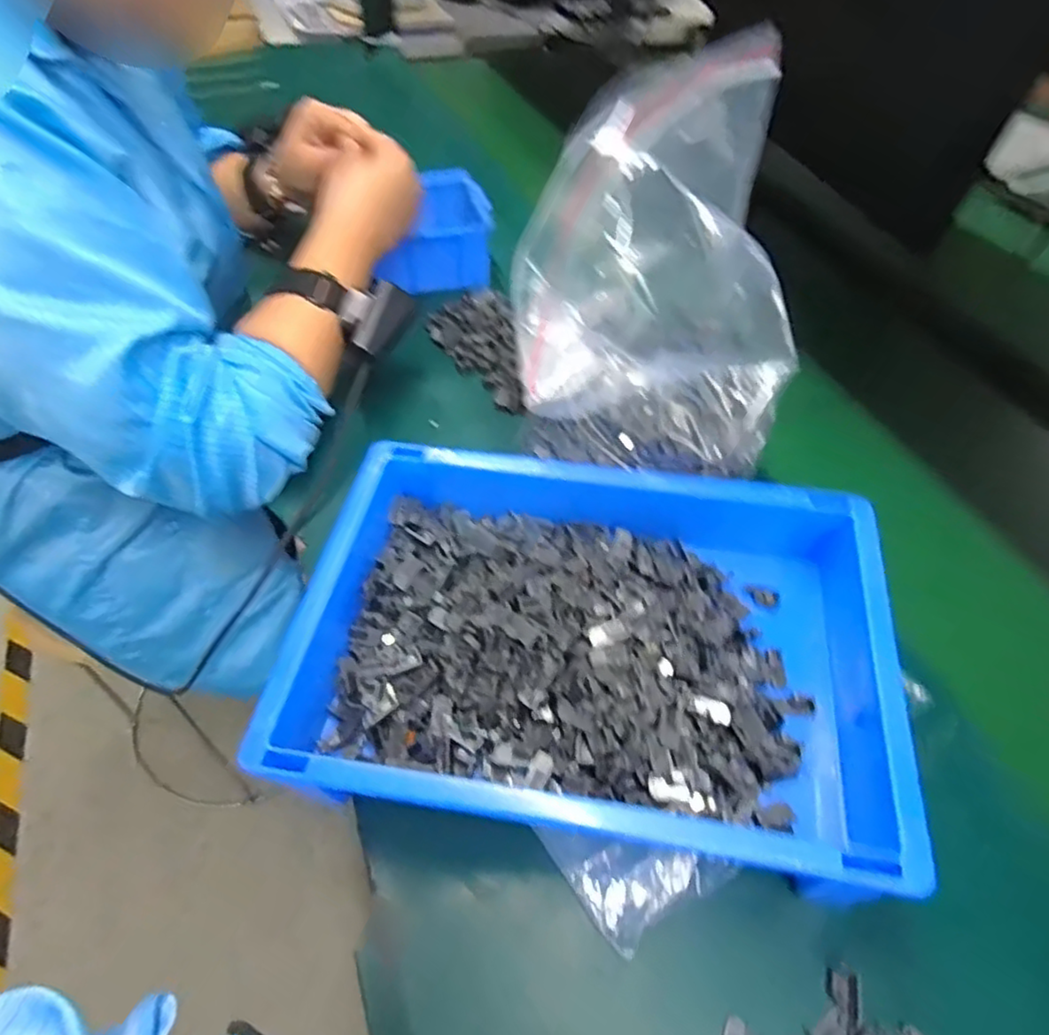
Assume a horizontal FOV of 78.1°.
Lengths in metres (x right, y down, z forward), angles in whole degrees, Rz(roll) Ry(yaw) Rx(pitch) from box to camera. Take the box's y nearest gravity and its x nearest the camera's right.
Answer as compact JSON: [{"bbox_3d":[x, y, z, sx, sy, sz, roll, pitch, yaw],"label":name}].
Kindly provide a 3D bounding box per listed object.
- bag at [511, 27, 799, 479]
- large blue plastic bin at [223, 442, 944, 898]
[{"bbox_3d":[0.074,-0.119,0.355,0.147,0.200,0.086,-6,51,-7],"label":"bag"},{"bbox_3d":[0.034,0.064,0.364,0.304,0.067,0.219,8,50,5],"label":"large blue plastic bin"}]

